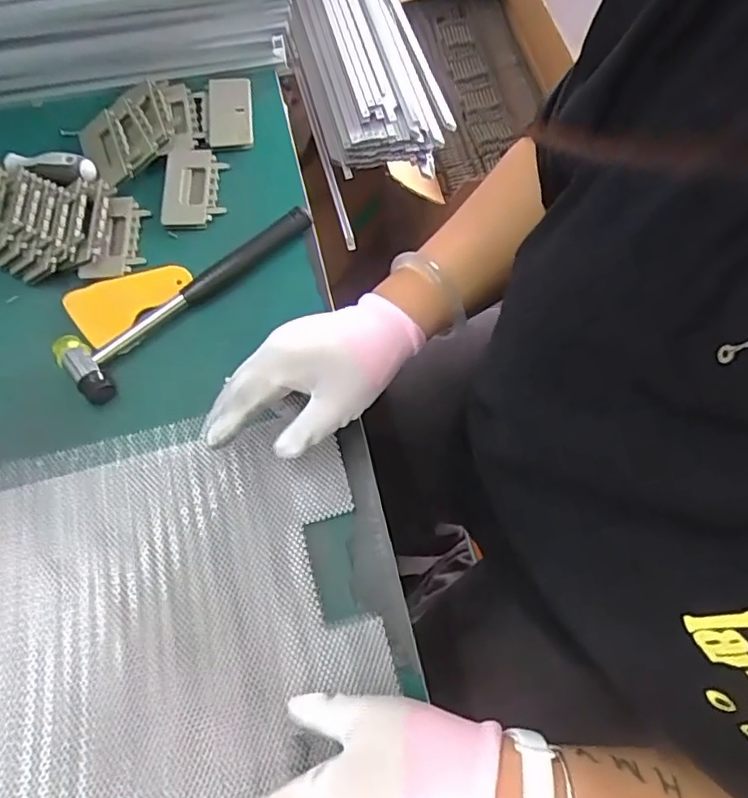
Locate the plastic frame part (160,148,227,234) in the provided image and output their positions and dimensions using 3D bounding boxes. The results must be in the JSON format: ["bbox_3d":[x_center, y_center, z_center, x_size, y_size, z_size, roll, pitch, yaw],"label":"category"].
[{"bbox_3d":[-0.171,-0.201,0.544,0.057,0.016,0.091,-7,70,-1],"label":"plastic frame part"}]

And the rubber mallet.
[{"bbox_3d":[-0.156,-0.094,0.493,0.240,0.020,0.061,-41,74,-12],"label":"rubber mallet"}]

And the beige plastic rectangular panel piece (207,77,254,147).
[{"bbox_3d":[-0.145,-0.291,0.579,0.044,0.009,0.089,-6,70,-1],"label":"beige plastic rectangular panel piece"}]

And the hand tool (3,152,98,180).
[{"bbox_3d":[-0.303,-0.219,0.534,0.092,0.018,0.016,8,70,4],"label":"hand tool"}]

